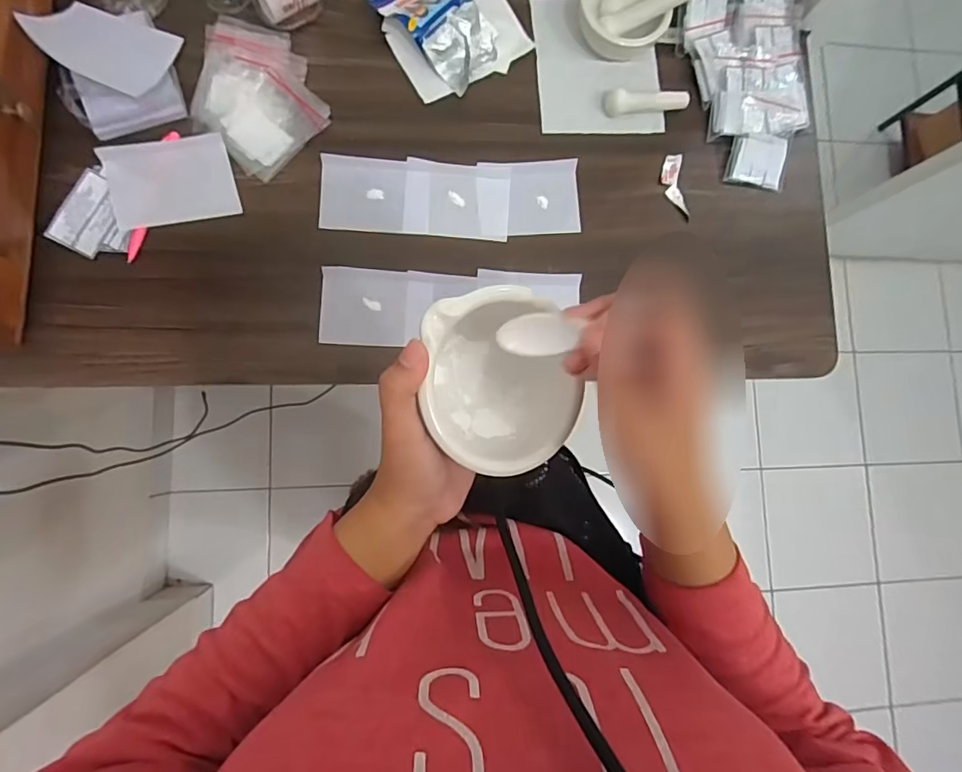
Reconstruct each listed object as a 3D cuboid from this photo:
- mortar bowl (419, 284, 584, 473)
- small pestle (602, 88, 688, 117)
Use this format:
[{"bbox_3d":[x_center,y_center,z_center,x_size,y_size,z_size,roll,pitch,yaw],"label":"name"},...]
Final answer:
[{"bbox_3d":[0.010,-0.005,0.298,0.104,0.055,0.098,-2,94,-25],"label":"mortar bowl"},{"bbox_3d":[0.184,-0.315,0.577,0.094,0.021,0.023,-9,85,-8],"label":"small pestle"}]

